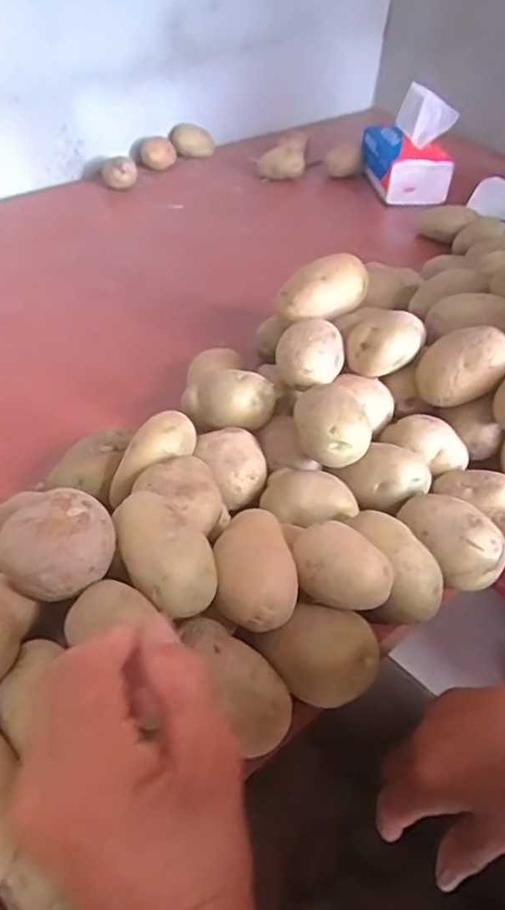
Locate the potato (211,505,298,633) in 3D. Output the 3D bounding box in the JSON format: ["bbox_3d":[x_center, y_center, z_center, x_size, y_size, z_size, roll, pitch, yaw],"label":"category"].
[{"bbox_3d":[0.001,0.063,0.350,0.042,0.040,0.064,-1,45,-1],"label":"potato"}]

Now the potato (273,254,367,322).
[{"bbox_3d":[0.058,-0.138,0.534,0.078,0.048,0.045,-37,15,-5],"label":"potato"}]

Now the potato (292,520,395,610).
[{"bbox_3d":[0.050,0.063,0.353,0.054,0.040,0.040,10,46,9],"label":"potato"}]

